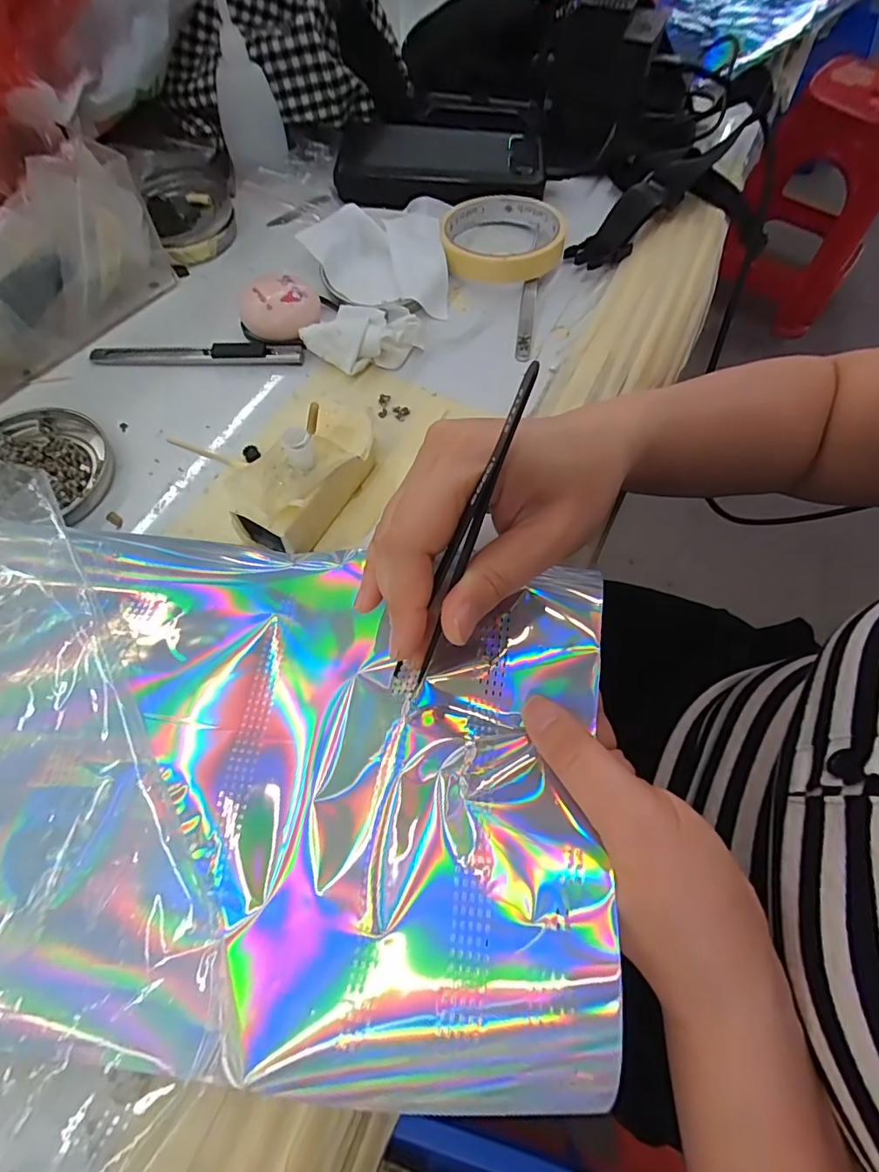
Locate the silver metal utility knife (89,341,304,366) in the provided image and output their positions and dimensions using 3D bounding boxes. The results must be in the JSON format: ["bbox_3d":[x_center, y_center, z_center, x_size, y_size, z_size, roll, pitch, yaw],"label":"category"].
[{"bbox_3d":[-0.149,-0.142,0.306,0.126,0.008,0.015,-1,65,-2],"label":"silver metal utility knife"}]

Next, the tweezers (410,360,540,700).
[{"bbox_3d":[0.008,-0.010,0.178,0.005,0.132,0.007,24,28,9],"label":"tweezers"}]

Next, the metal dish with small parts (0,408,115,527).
[{"bbox_3d":[-0.221,-0.064,0.268,0.082,0.007,0.071,-1,65,-2],"label":"metal dish with small parts"}]

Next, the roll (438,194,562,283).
[{"bbox_3d":[0.044,-0.244,0.351,0.085,0.025,0.090,1,65,-1],"label":"roll"}]

